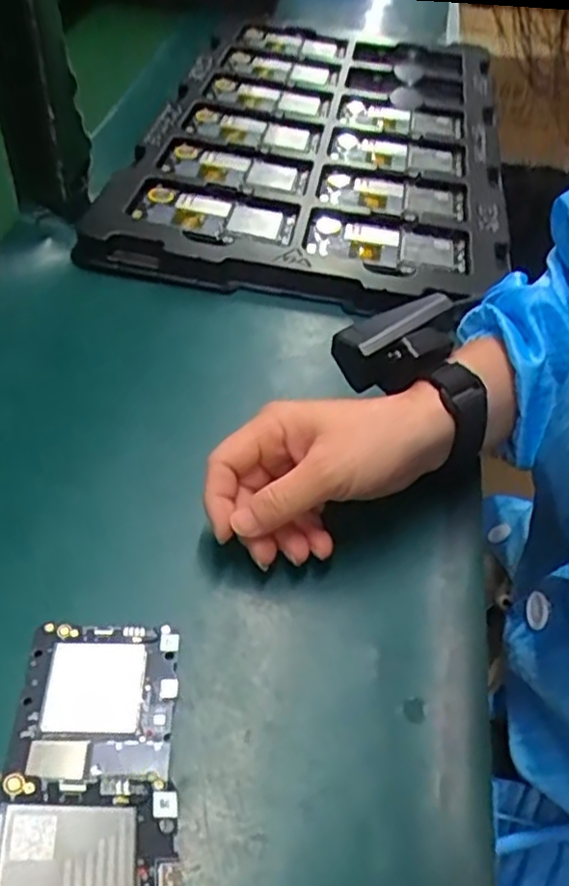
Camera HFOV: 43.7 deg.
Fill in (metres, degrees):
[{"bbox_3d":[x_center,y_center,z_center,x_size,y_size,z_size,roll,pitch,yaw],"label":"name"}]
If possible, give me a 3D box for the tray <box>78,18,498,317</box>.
[{"bbox_3d":[0.048,-0.312,0.690,0.325,0.032,0.547,6,47,3],"label":"tray"}]

